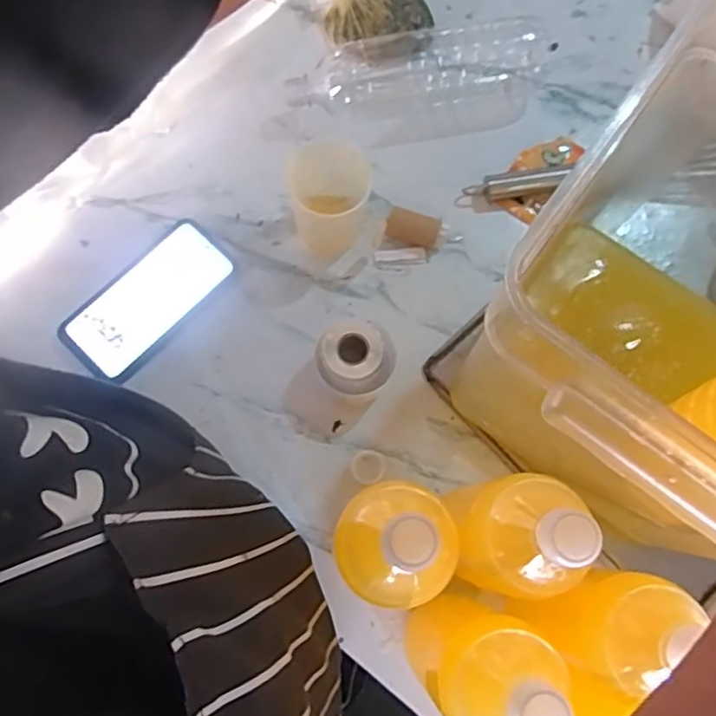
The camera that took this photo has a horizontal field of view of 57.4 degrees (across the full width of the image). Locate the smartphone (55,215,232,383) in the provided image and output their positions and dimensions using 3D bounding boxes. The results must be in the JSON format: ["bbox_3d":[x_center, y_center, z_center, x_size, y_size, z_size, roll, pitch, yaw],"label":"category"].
[{"bbox_3d":[-0.198,-0.056,0.623,0.077,0.007,0.164,42,76,3],"label":"smartphone"}]

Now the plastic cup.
[{"bbox_3d":[-0.025,-0.148,0.615,0.074,0.084,0.076,1,75,-2],"label":"plastic cup"}]

